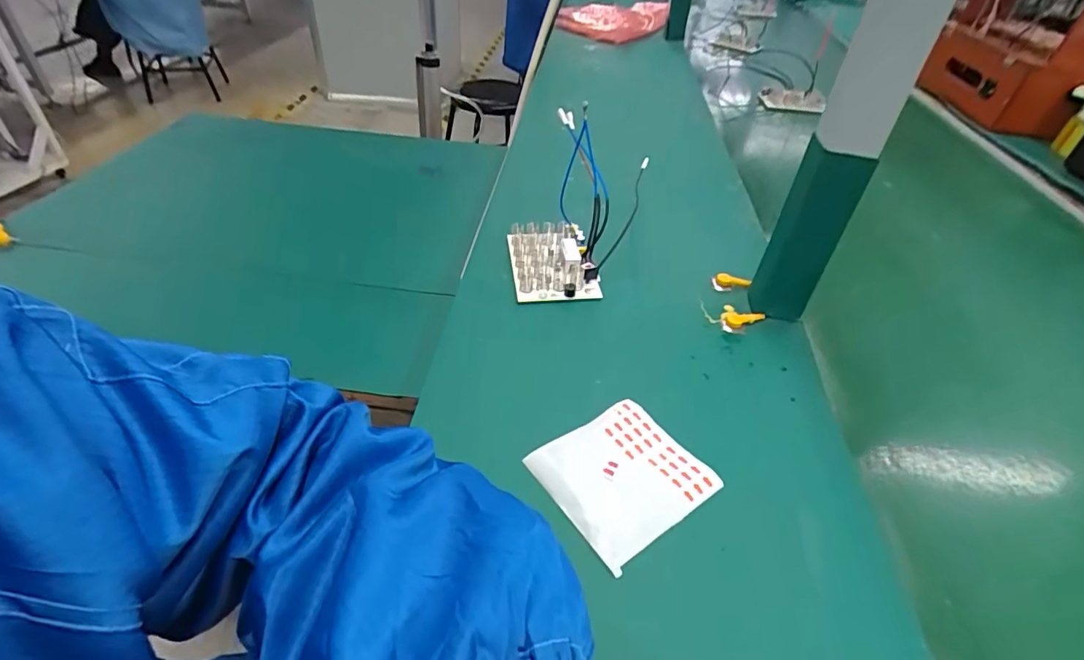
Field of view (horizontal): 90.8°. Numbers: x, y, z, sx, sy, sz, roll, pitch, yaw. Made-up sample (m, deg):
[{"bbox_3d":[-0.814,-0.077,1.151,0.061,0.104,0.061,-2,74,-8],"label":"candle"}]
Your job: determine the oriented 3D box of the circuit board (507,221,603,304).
[{"bbox_3d":[0.012,-0.076,0.585,0.088,0.034,0.116,-3,42,-8],"label":"circuit board"}]

